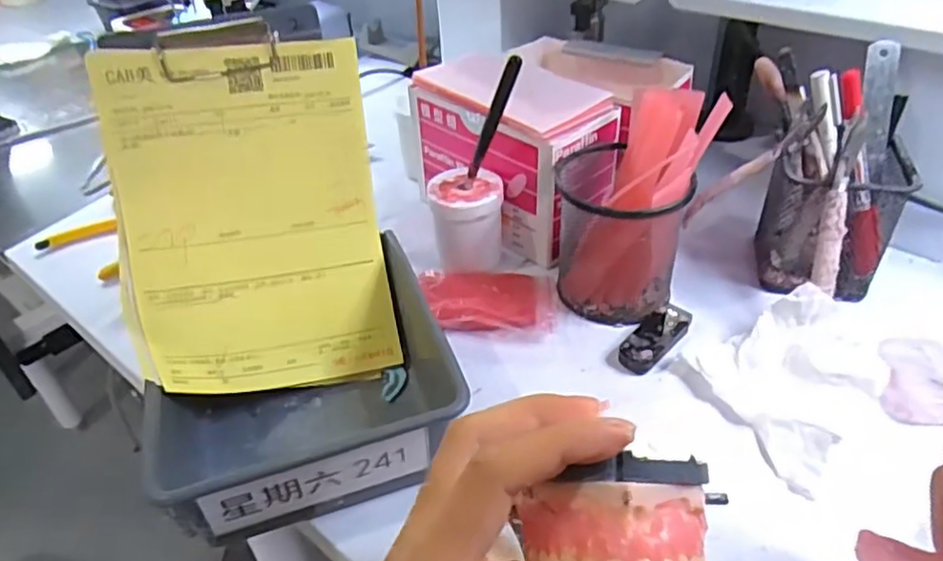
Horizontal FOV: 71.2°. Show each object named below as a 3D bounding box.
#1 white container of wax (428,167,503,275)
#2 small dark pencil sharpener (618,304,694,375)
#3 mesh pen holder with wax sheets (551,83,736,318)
[{"bbox_3d":[-0.003,-0.046,0.498,0.052,0.057,0.056,-5,38,-1],"label":"white container of wax"},{"bbox_3d":[0.123,0.037,0.436,0.025,0.011,0.065,25,46,32],"label":"small dark pencil sharpener"},{"bbox_3d":[0.104,-0.049,0.445,0.092,0.127,0.089,-3,38,2],"label":"mesh pen holder with wax sheets"}]

